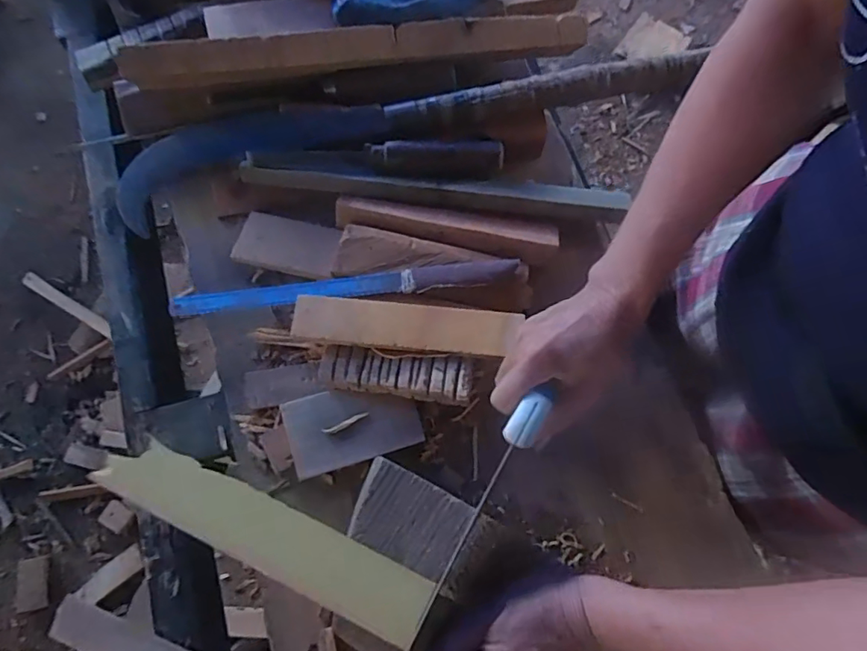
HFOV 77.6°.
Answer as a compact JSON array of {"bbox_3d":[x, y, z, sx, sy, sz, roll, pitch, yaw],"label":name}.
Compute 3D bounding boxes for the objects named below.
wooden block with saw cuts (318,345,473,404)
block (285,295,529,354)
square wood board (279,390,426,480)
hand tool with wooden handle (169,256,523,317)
[{"bbox_3d":[-0.033,0.042,0.474,0.132,0.014,0.039,6,73,4],"label":"wooden block with saw cuts"},{"bbox_3d":[-0.025,-0.002,0.480,0.194,0.015,0.045,6,74,0],"label":"block"},{"bbox_3d":[-0.072,0.087,0.480,0.113,0.012,0.066,-17,75,-6],"label":"square wood board"},{"bbox_3d":[-0.082,-0.034,0.499,0.318,0.012,0.025,-6,74,-3],"label":"hand tool with wooden handle"}]

